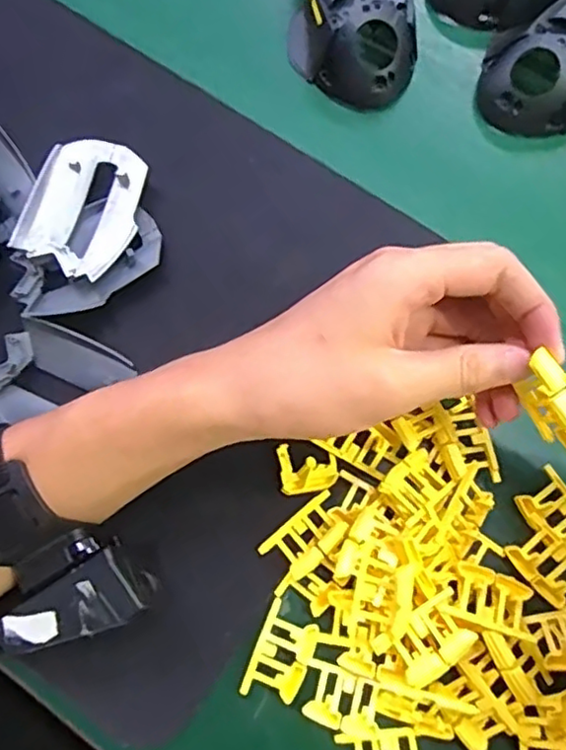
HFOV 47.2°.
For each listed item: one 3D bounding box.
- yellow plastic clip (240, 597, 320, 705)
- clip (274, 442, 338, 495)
[{"bbox_3d":[0.000,0.133,0.306,0.026,0.004,0.042,21,81,7],"label":"yellow plastic clip"},{"bbox_3d":[0.012,0.045,0.322,0.028,0.011,0.024,-10,78,1],"label":"clip"}]

